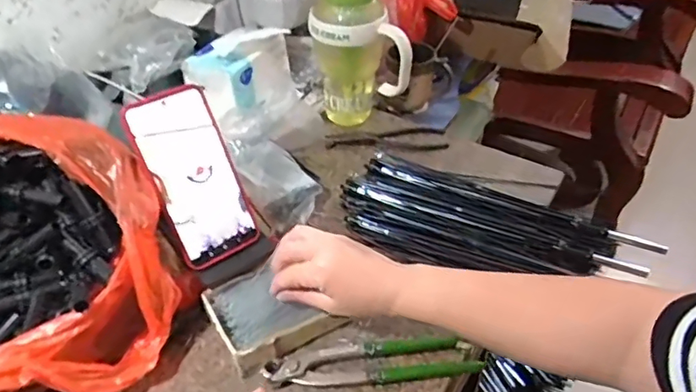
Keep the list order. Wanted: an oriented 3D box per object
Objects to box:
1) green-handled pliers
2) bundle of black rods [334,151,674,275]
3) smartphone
[{"bbox_3d":[0.023,0.150,0.479,0.189,0.023,0.044,-4,42,-1],"label":"green-handled pliers"},{"bbox_3d":[0.160,0.036,0.599,0.340,0.031,0.142,14,45,18],"label":"bundle of black rods"},{"bbox_3d":[-0.142,-0.017,0.487,0.079,0.160,0.009,-27,18,-24],"label":"smartphone"}]

